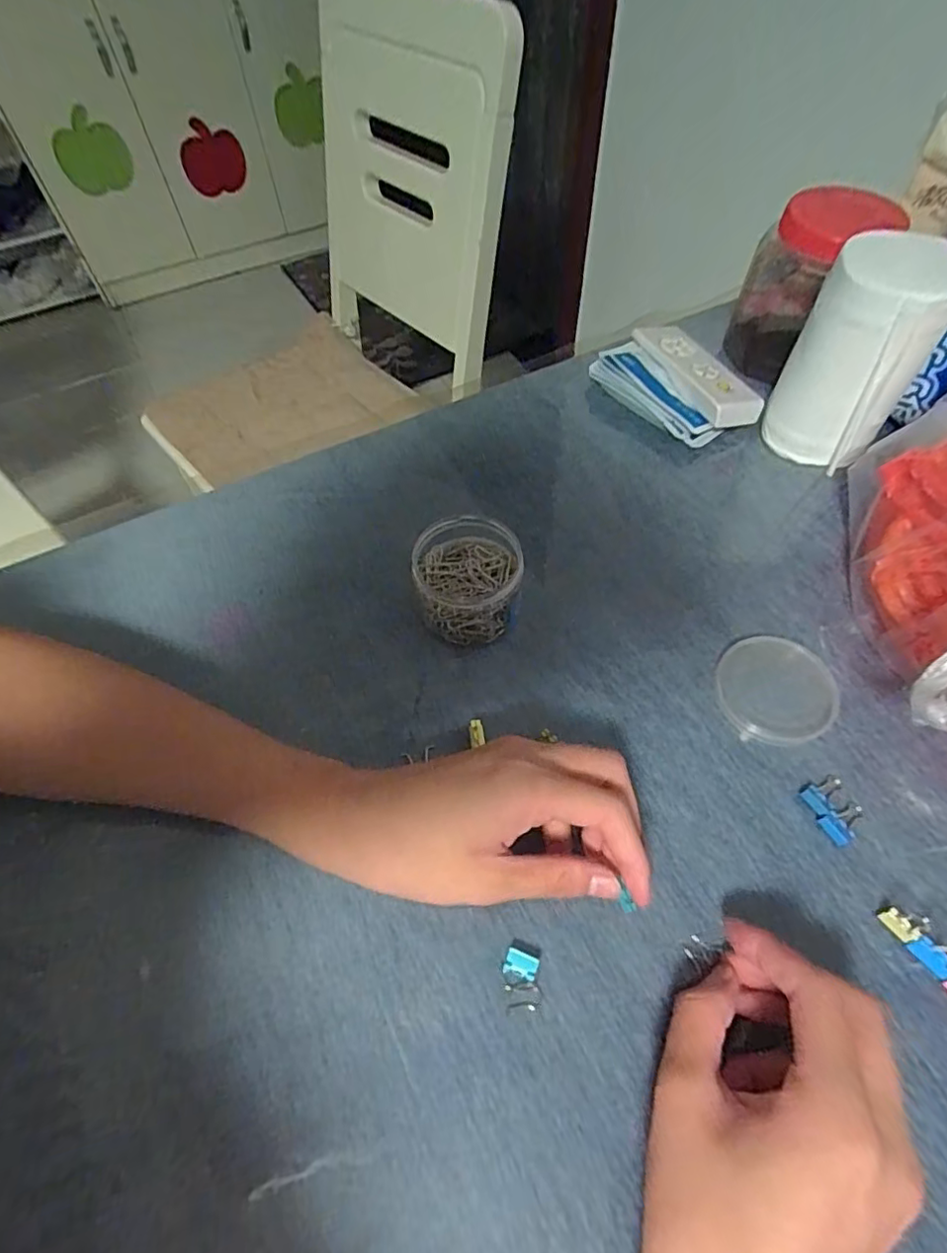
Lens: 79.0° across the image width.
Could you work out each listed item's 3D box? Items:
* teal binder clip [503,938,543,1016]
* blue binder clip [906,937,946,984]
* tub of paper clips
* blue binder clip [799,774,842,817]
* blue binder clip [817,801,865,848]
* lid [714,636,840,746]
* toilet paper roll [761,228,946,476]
[{"bbox_3d":[0.023,0.167,0.275,0.018,0.006,0.029,0,58,2],"label":"teal binder clip"},{"bbox_3d":[0.219,0.153,0.266,0.008,0.029,0.019,-34,62,-18],"label":"blue binder clip"},{"bbox_3d":[-0.003,-0.029,0.373,0.067,0.052,0.065,-1,58,1],"label":"tub of paper clips"},{"bbox_3d":[0.195,0.093,0.317,0.025,0.004,0.016,-22,59,-11],"label":"blue binder clip"},{"bbox_3d":[0.200,0.106,0.309,0.026,0.004,0.017,-19,59,-10],"label":"blue binder clip"},{"bbox_3d":[0.185,0.037,0.350,0.067,0.009,0.067,-1,58,1],"label":"lid"},{"bbox_3d":[0.275,-0.194,0.416,0.080,0.140,0.075,27,62,18],"label":"toilet paper roll"}]

